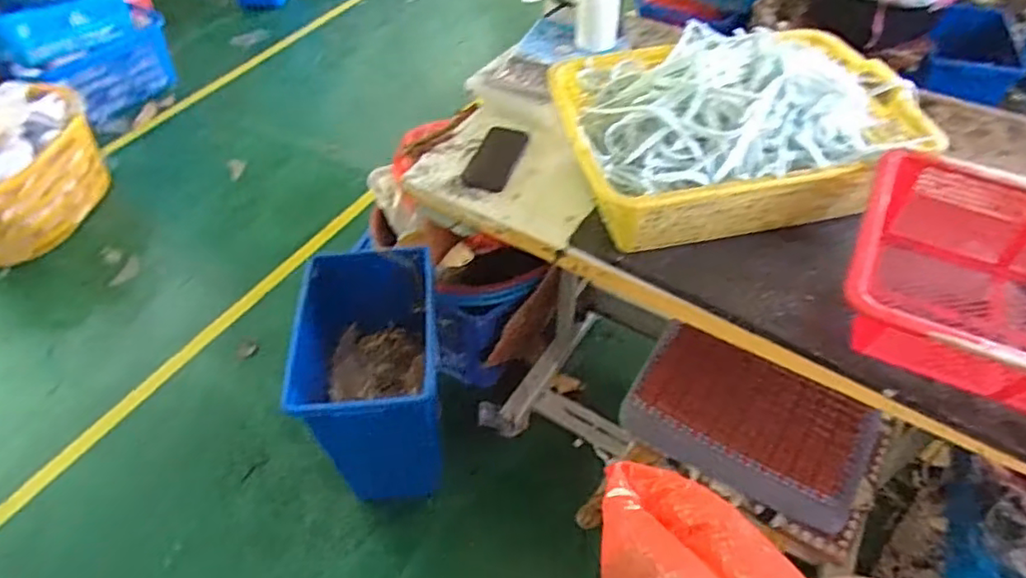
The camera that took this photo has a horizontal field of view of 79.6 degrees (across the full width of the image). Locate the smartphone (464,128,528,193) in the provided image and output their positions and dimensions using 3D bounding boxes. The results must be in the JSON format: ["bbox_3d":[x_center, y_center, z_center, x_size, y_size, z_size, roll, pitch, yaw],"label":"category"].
[{"bbox_3d":[-0.030,-0.225,1.061,0.077,0.010,0.160,13,51,13],"label":"smartphone"}]

